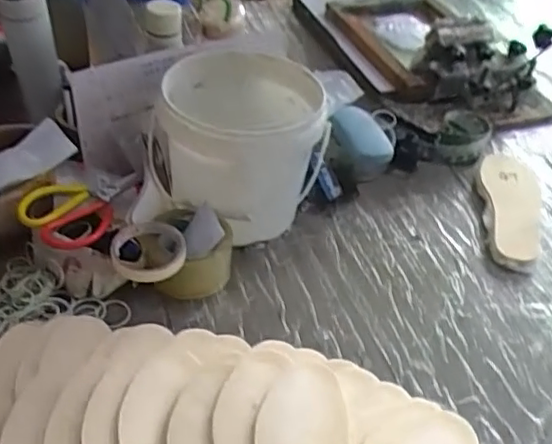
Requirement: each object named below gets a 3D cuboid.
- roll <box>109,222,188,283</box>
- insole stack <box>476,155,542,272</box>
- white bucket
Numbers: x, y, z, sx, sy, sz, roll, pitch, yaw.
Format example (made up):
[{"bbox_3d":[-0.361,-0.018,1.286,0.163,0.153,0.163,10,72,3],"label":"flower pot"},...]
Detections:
[{"bbox_3d":[-0.153,0.038,0.746,0.086,0.034,0.078,-4,43,-10],"label":"roll"},{"bbox_3d":[0.374,-0.026,0.988,0.095,0.023,0.274,9,42,5],"label":"insole stack"},{"bbox_3d":[-0.041,-0.095,0.859,0.202,0.219,0.216,5,42,-4],"label":"white bucket"}]

